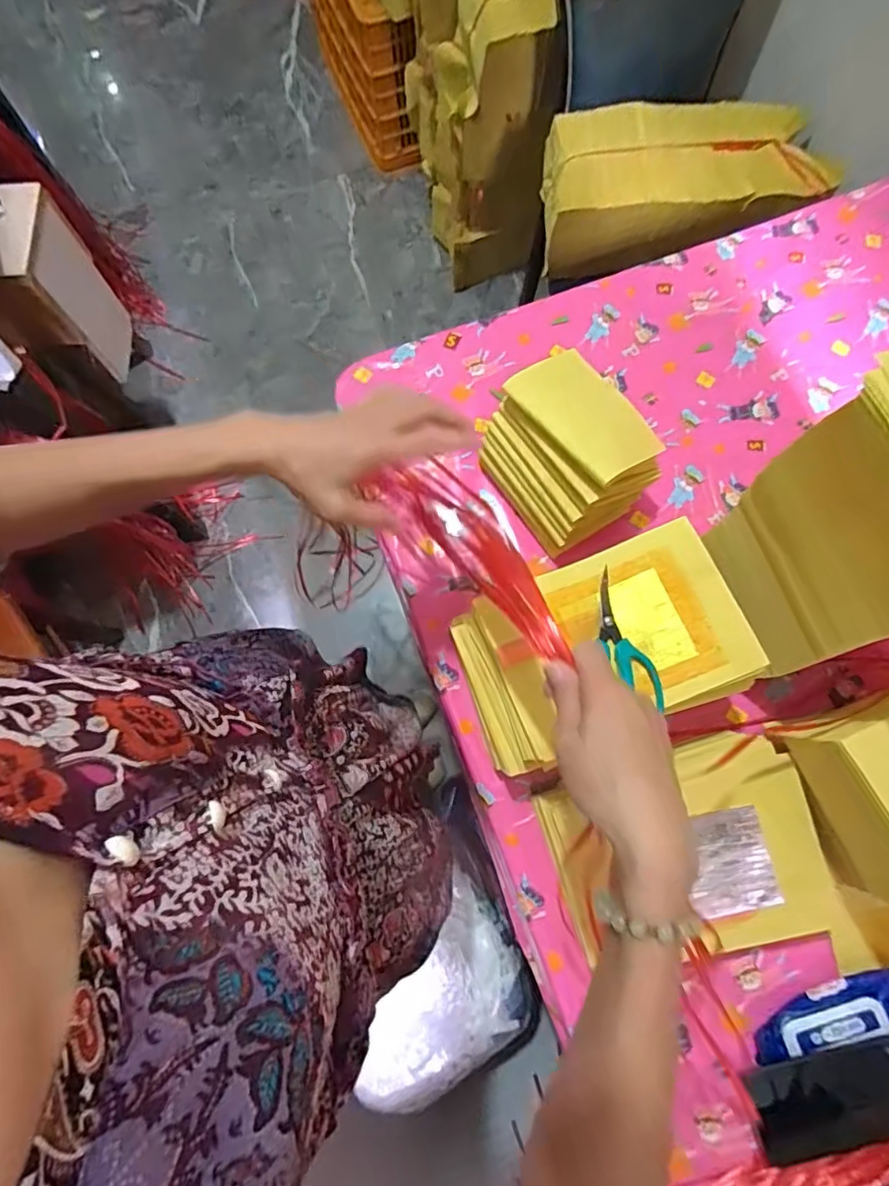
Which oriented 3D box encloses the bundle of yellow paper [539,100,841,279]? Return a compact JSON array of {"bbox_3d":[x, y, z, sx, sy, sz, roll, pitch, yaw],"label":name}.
[{"bbox_3d":[0.432,-0.751,1.067,0.483,0.177,0.248,1,79,1],"label":"bundle of yellow paper"}]

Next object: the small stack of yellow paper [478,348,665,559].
[{"bbox_3d":[0.135,-0.155,0.643,0.142,0.139,0.169,-39,81,-6],"label":"small stack of yellow paper"}]

